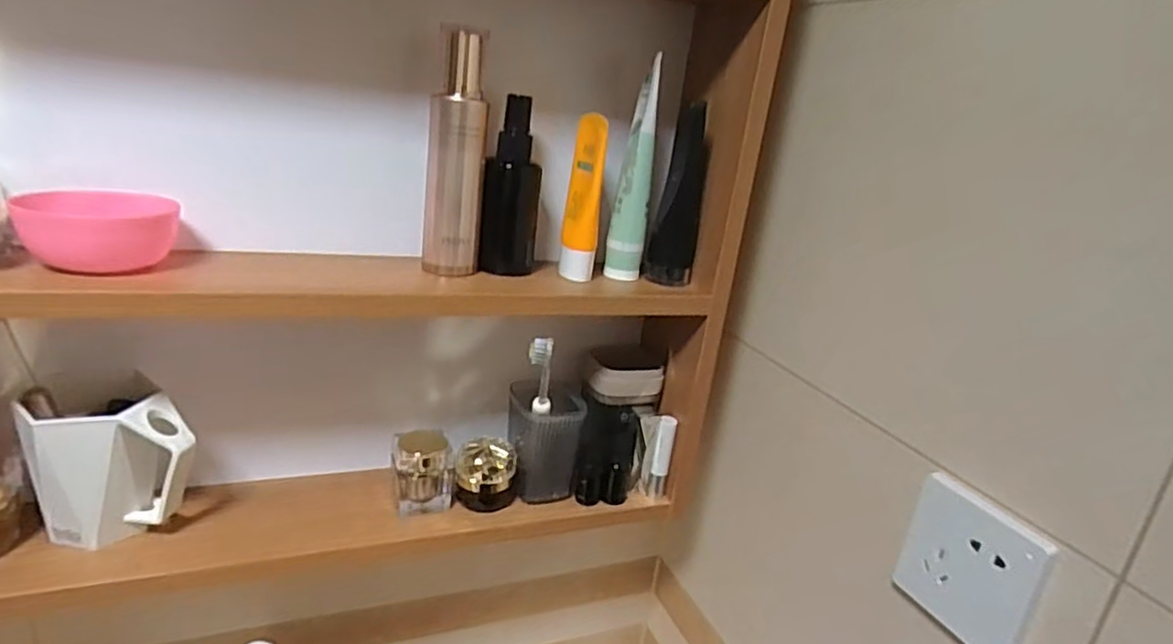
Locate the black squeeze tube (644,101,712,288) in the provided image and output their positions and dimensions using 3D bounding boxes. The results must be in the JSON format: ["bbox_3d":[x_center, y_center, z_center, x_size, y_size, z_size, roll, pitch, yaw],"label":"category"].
[{"bbox_3d":[0.080,-0.105,0.565,0.039,0.144,0.040,11,19,8],"label":"black squeeze tube"}]

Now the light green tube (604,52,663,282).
[{"bbox_3d":[0.041,-0.118,0.544,0.030,0.170,0.029,9,19,3],"label":"light green tube"}]

